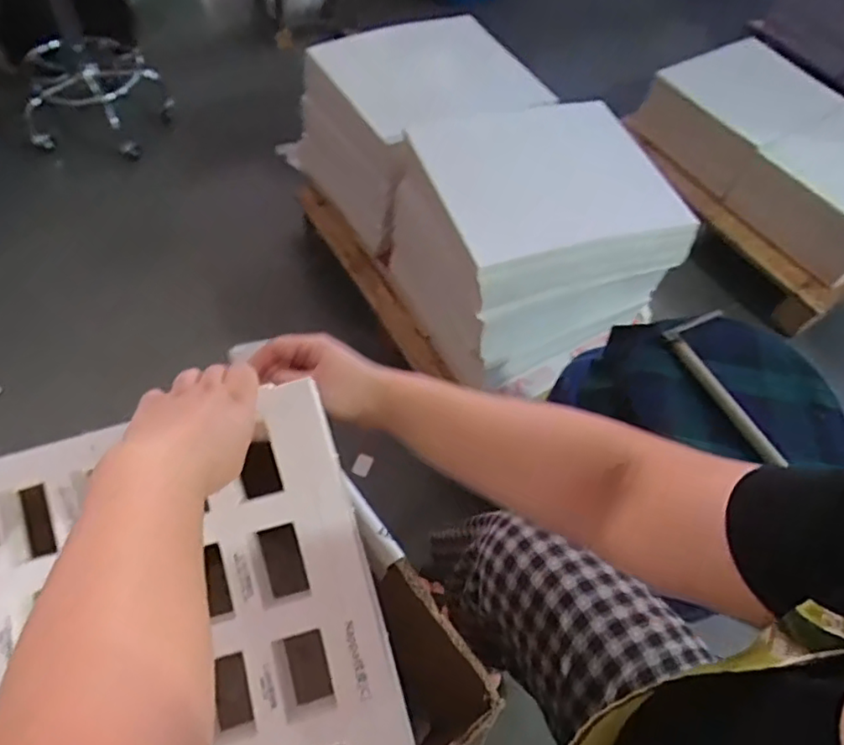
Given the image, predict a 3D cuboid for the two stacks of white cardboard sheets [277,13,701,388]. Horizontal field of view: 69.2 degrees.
[{"bbox_3d":[0.078,-0.395,1.285,0.447,0.279,0.820,-20,58,-18],"label":"two stacks of white cardboard sheets"}]

